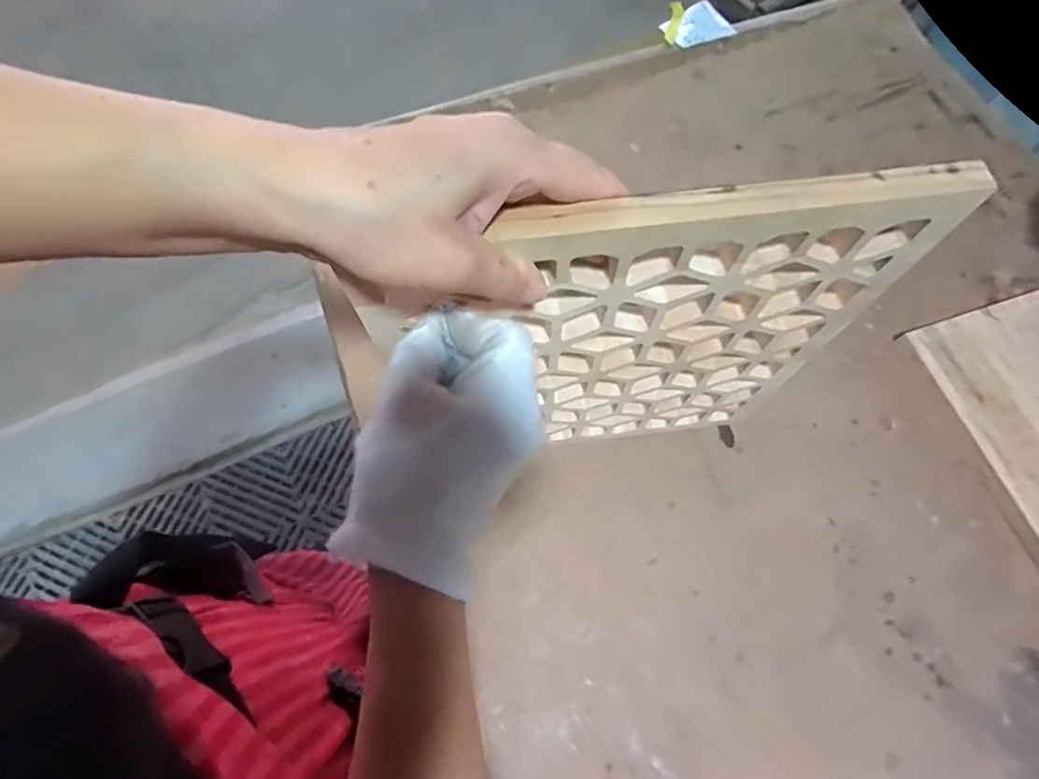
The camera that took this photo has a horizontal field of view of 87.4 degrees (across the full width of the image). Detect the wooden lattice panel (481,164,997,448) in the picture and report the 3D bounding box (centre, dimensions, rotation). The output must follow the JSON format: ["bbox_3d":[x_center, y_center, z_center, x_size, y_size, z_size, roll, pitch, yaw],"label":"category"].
[{"bbox_3d":[0.099,-0.026,0.357,0.203,0.289,0.023,-6,69,-2],"label":"wooden lattice panel"}]

